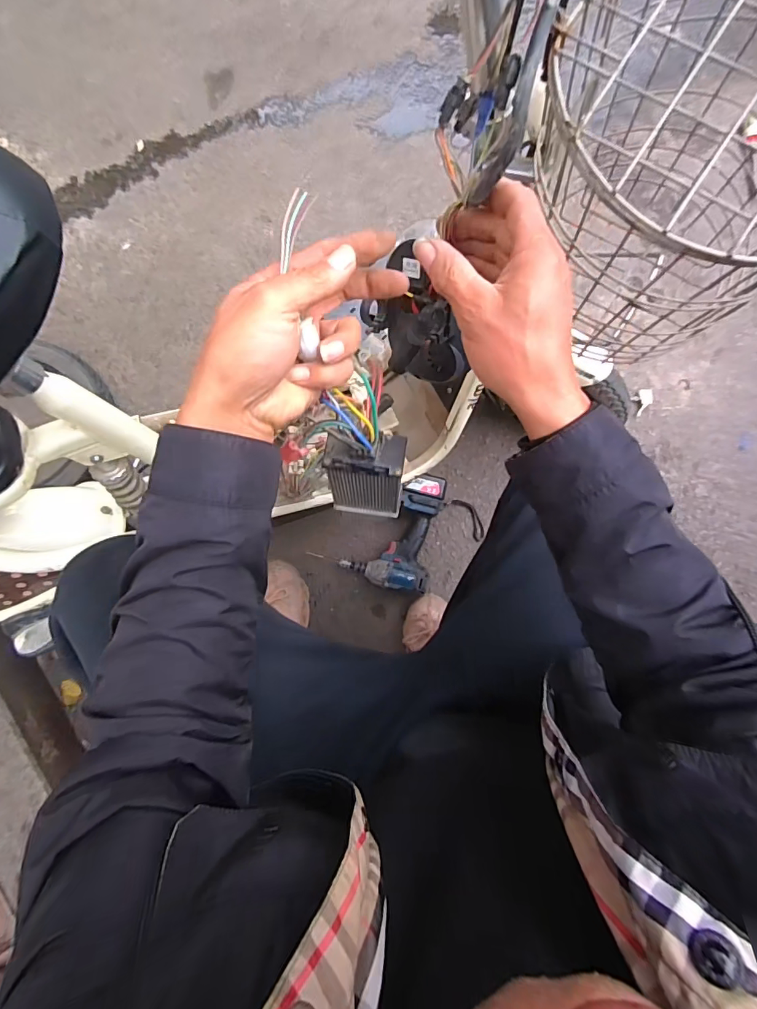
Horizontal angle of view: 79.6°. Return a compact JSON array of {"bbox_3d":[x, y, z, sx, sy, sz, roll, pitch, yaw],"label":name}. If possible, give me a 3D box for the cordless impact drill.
[{"bbox_3d":[0.010,0.045,0.932,0.216,0.071,0.235,12,82,-4],"label":"cordless impact drill"}]

